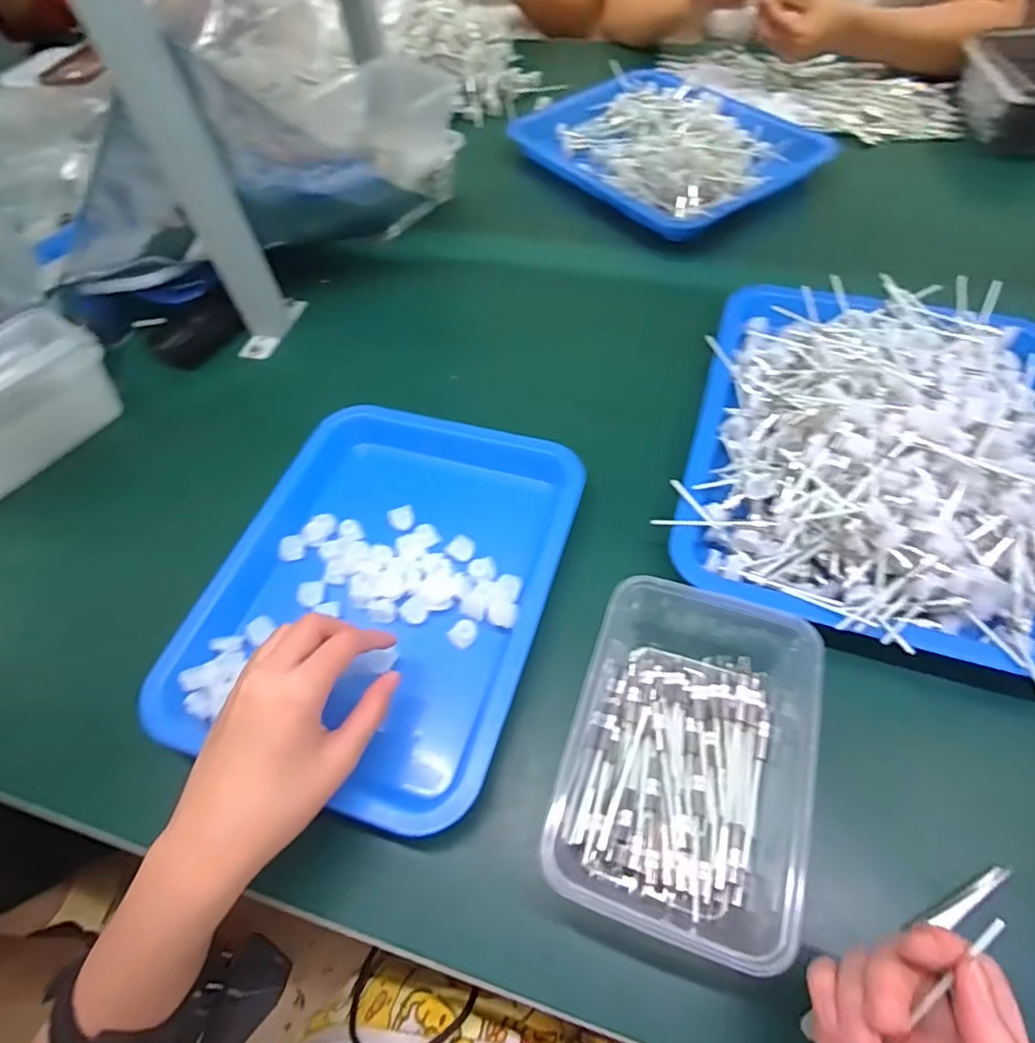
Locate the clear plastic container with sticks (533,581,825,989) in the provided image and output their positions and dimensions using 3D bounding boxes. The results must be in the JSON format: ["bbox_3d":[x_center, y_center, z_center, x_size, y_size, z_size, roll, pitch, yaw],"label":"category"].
[{"bbox_3d":[0.095,0.122,0.332,0.118,0.076,0.190,15,59,14],"label":"clear plastic container with sticks"}]

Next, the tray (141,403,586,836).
[{"bbox_3d":[-0.089,0.043,0.419,0.224,0.043,0.280,13,59,13],"label":"tray"}]

